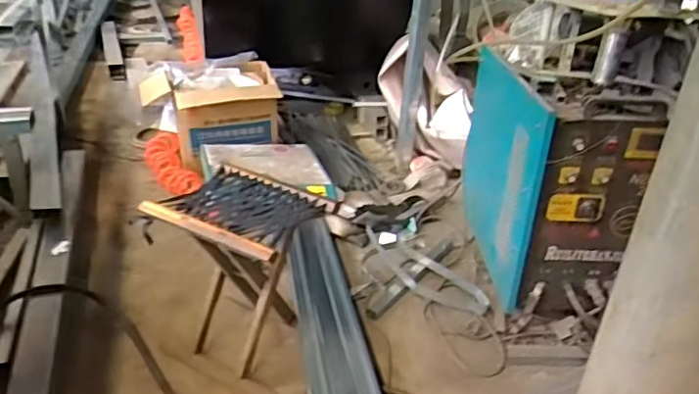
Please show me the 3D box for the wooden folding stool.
[{"bbox_3d":[-0.234,0.171,1.363,0.302,0.375,0.268,16,31,22],"label":"wooden folding stool"}]

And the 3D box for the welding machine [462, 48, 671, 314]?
[{"bbox_3d":[0.533,-0.079,1.668,0.265,0.509,0.654,1,29,-4],"label":"welding machine"}]

